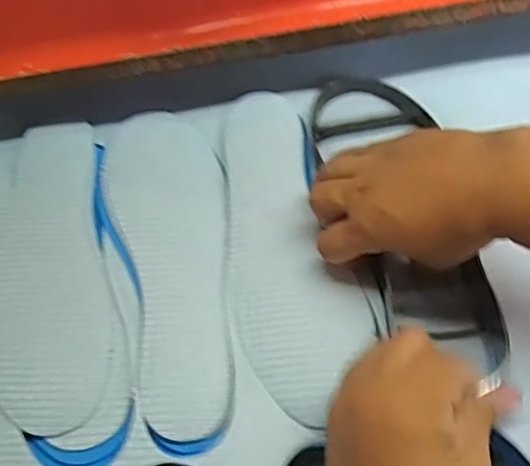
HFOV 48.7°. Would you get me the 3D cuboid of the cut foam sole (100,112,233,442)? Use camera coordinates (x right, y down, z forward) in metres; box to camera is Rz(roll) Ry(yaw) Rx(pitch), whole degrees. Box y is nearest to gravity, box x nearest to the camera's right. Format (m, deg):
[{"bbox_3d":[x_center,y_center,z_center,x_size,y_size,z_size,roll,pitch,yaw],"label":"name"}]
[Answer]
[{"bbox_3d":[-0.065,0.014,0.436,0.088,0.007,0.259,-16,61,0],"label":"cut foam sole"}]

